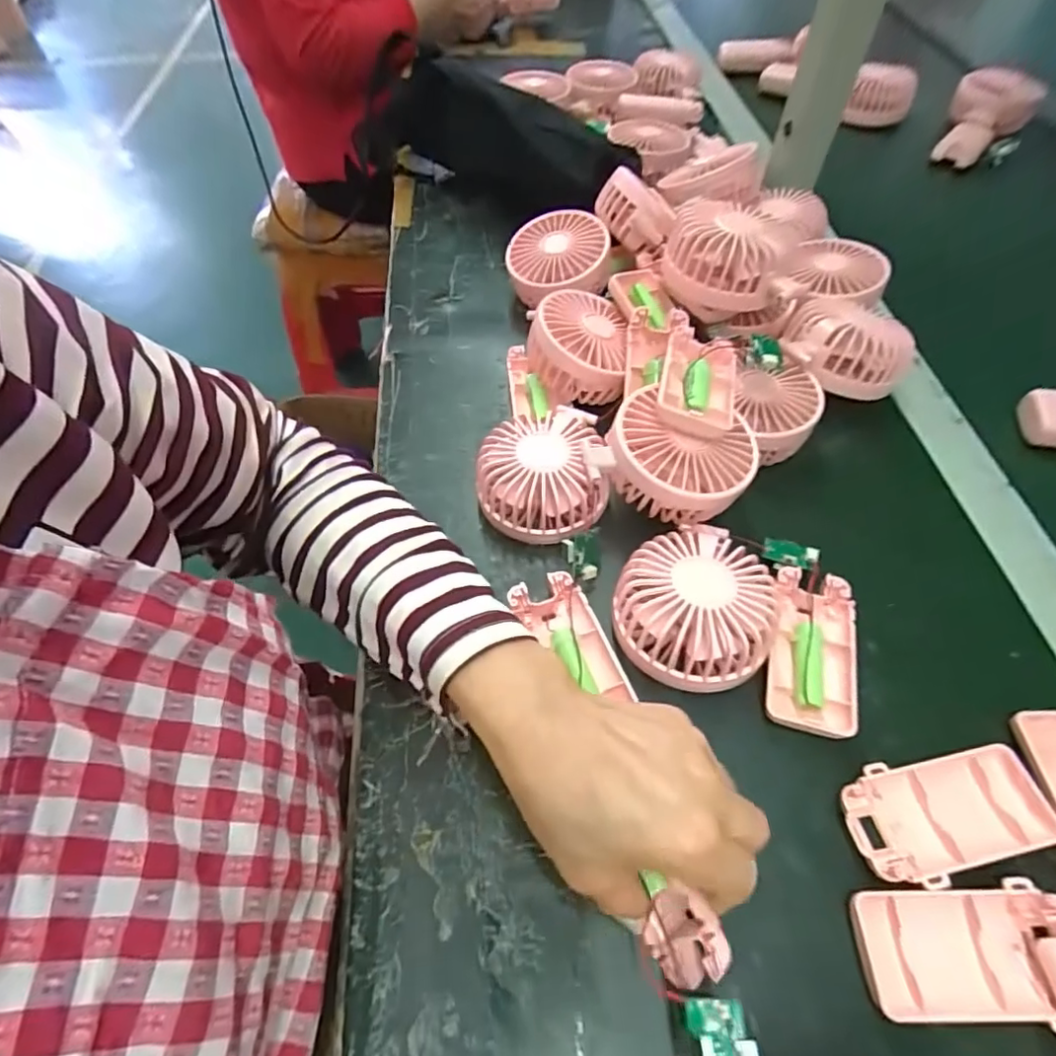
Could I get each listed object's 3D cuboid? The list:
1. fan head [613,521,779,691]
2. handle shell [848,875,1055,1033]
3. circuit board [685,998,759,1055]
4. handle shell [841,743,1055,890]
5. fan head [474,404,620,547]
[{"bbox_3d":[0.093,0.047,0.326,0.081,0.047,0.084,-1,56,1],"label":"fan head"},{"bbox_3d":[0.191,0.184,0.253,0.091,0.020,0.049,0,57,2],"label":"handle shell"},{"bbox_3d":[0.070,0.190,0.210,0.023,0.004,0.031,-10,50,16],"label":"circuit board"},{"bbox_3d":[0.201,0.139,0.282,0.096,0.015,0.050,-7,57,-3],"label":"handle shell"},{"bbox_3d":[0.008,-0.040,0.384,0.085,0.055,0.095,-6,57,-2],"label":"fan head"}]

